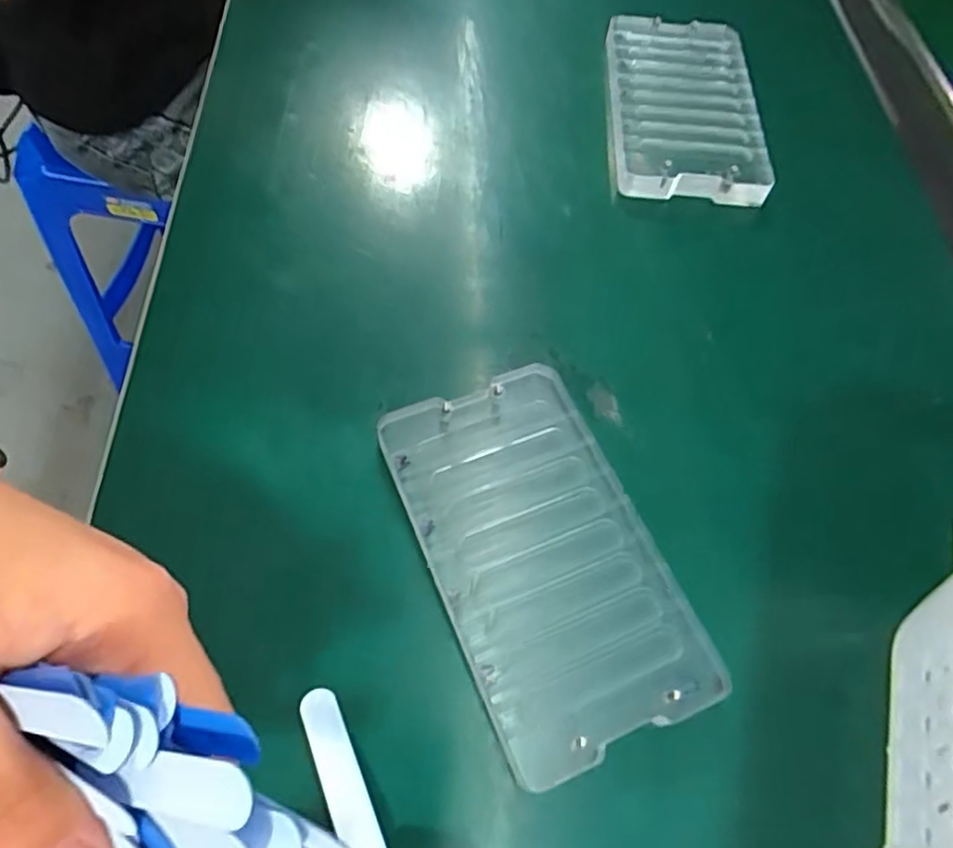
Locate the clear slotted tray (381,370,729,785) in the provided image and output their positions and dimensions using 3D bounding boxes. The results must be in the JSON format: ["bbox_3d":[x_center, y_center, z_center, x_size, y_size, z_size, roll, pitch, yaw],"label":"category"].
[{"bbox_3d":[0.020,0.040,0.207,0.068,0.013,0.120,-20,64,-13],"label":"clear slotted tray"}]

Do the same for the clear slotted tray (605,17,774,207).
[{"bbox_3d":[0.101,-0.158,0.319,0.068,0.015,0.118,4,61,0],"label":"clear slotted tray"}]

